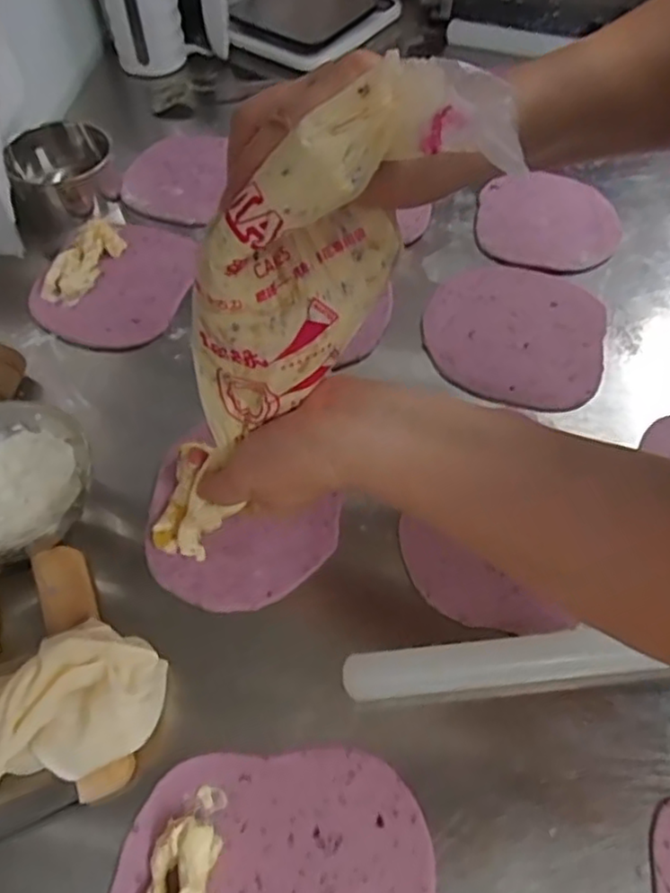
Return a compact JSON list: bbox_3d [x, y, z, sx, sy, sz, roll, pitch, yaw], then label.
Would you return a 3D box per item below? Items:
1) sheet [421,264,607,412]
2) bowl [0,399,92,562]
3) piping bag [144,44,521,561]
[{"bbox_3d":[0.148,-0.097,0.549,0.141,0.006,0.155,15,57,9],"label":"sheet"},{"bbox_3d":[-0.214,0.029,0.433,0.105,0.048,0.105,-8,57,-7],"label":"bowl"},{"bbox_3d":[-0.039,-0.044,0.341,0.094,0.317,0.051,4,51,-32],"label":"piping bag"}]

